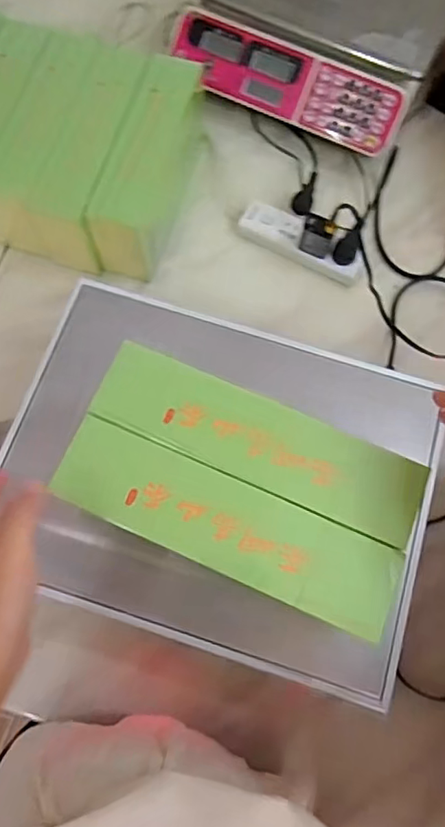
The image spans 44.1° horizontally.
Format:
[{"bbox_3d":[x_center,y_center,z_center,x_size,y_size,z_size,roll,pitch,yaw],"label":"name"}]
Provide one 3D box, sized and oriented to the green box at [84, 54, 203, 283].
[{"bbox_3d":[-0.094,-0.321,0.732,0.081,0.121,0.266,17,73,4],"label":"green box"}]

